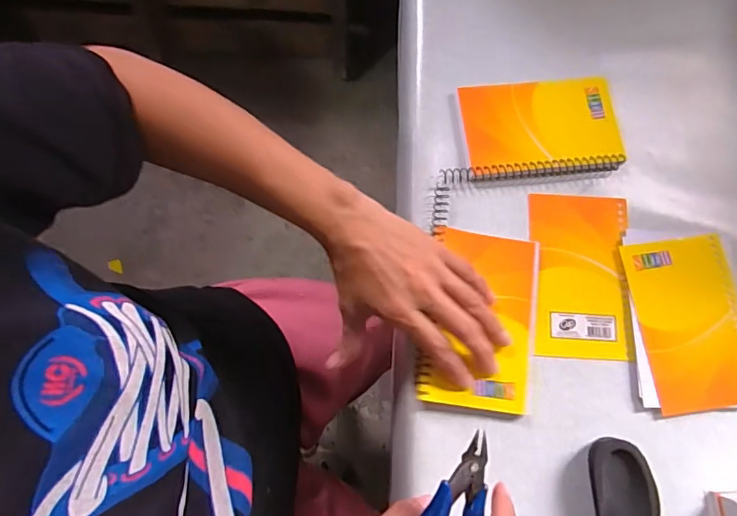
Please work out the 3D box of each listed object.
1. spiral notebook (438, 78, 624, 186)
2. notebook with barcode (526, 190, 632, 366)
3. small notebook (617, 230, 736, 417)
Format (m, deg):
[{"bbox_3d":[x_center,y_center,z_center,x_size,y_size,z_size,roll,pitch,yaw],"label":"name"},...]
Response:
[{"bbox_3d":[0.134,-0.108,0.407,0.147,0.009,0.084,-6,76,-3],"label":"spiral notebook"},{"bbox_3d":[0.167,0.013,0.383,0.076,0.005,0.129,4,76,-1],"label":"notebook with barcode"},{"bbox_3d":[0.246,0.047,0.377,0.088,0.008,0.137,-2,76,-2],"label":"small notebook"}]

